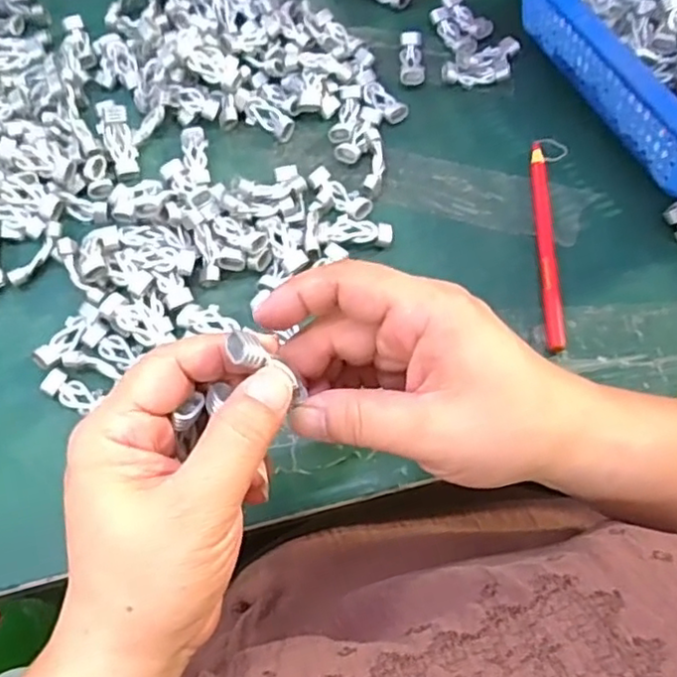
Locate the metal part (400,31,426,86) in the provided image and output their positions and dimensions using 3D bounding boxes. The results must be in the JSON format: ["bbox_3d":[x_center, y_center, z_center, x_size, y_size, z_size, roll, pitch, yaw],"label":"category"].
[{"bbox_3d":[0.051,-0.194,0.438,0.017,0.007,0.046,2,65,2],"label":"metal part"}]

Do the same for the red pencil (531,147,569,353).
[{"bbox_3d":[0.122,-0.057,0.372,0.012,0.009,0.140,2,65,1],"label":"red pencil"}]

